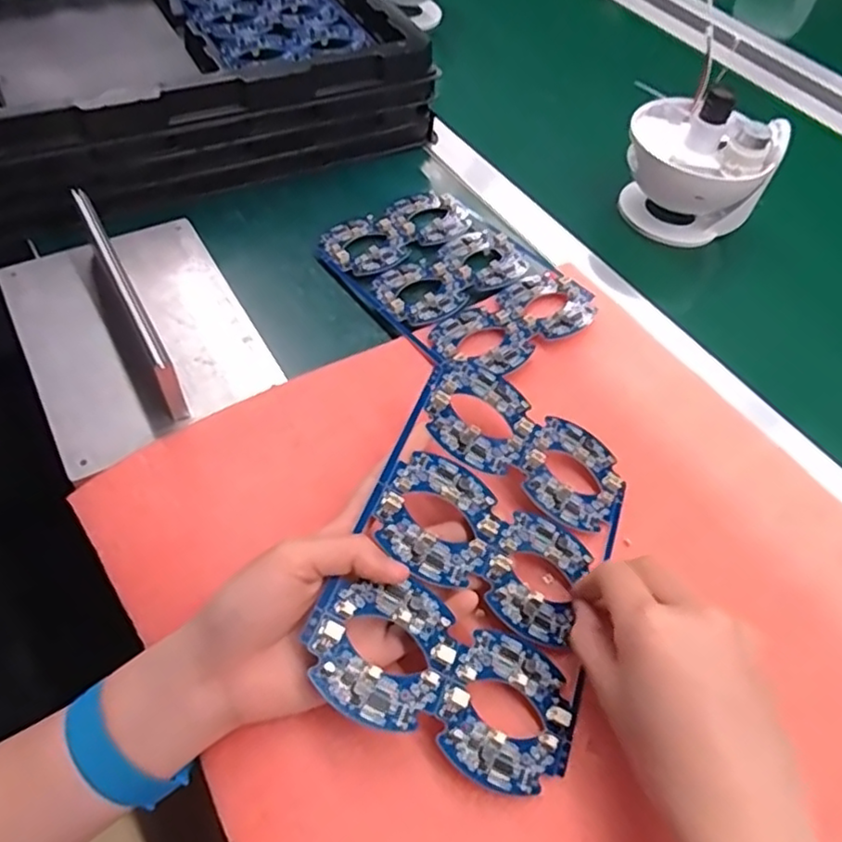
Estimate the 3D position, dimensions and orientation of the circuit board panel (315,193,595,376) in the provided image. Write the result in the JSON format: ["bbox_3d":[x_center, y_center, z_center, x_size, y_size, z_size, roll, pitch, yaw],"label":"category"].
[{"bbox_3d":[0.025,-0.113,0.490,0.132,0.012,0.194,-30,61,-25],"label":"circuit board panel"}]

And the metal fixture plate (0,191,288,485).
[{"bbox_3d":[-0.194,-0.076,0.426,0.145,0.055,0.208,-24,59,-22],"label":"metal fixture plate"}]

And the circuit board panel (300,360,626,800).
[{"bbox_3d":[0.037,0.067,0.333,0.134,0.007,0.200,31,56,-8],"label":"circuit board panel"}]

